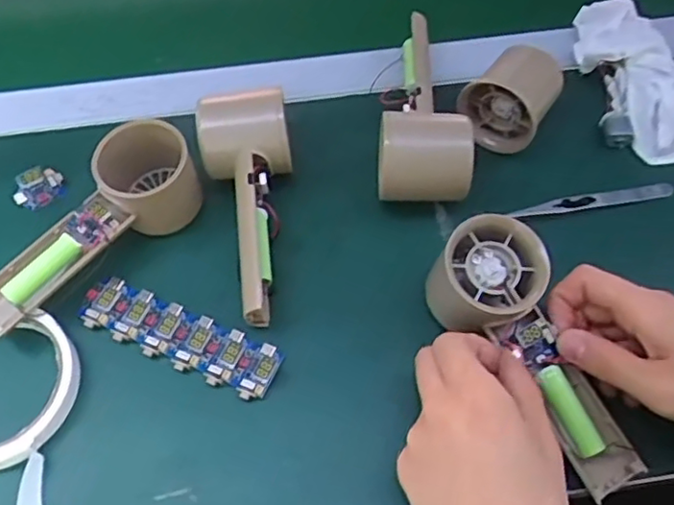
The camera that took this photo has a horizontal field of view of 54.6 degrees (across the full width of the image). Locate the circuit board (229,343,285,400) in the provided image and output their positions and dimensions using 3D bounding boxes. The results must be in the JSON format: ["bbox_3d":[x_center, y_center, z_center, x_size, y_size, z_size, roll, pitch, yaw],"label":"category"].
[{"bbox_3d":[-0.047,0.067,0.377,0.023,0.010,0.033,23,62,13],"label":"circuit board"}]

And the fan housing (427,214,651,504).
[{"bbox_3d":[0.111,0.054,0.358,0.056,0.056,0.157,-31,84,-17],"label":"fan housing"}]

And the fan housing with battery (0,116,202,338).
[{"bbox_3d":[-0.160,-0.018,0.409,0.159,0.056,0.056,-39,67,-20],"label":"fan housing with battery"}]

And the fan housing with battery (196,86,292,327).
[{"bbox_3d":[-0.055,-0.034,0.419,0.059,0.059,0.156,-7,60,-4],"label":"fan housing with battery"}]

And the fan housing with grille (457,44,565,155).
[{"bbox_3d":[0.123,-0.113,0.460,0.061,0.058,0.059,26,63,14],"label":"fan housing with grille"}]

